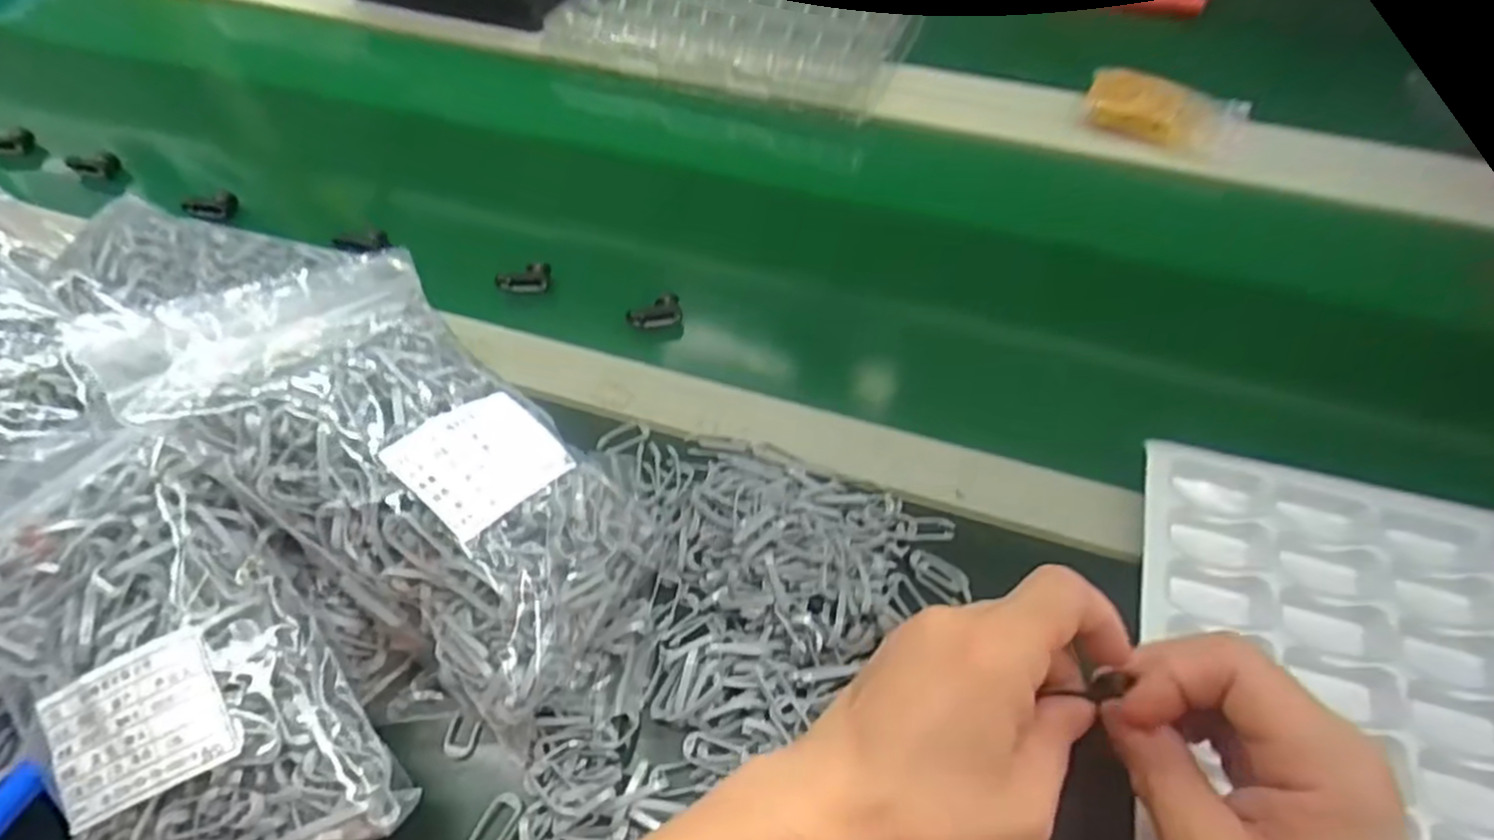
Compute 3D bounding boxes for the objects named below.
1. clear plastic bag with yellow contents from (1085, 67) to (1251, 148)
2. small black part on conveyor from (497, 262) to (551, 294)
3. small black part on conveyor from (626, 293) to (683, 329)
[{"bbox_3d":[0.327,-0.241,0.617,0.119,0.023,0.069,14,56,10],"label":"clear plastic bag with yellow contents"},{"bbox_3d":[-0.150,-0.094,0.539,0.036,0.012,0.017,-14,56,-9],"label":"small black part on conveyor"},{"bbox_3d":[-0.060,-0.070,0.520,0.035,0.011,0.018,-13,56,-9],"label":"small black part on conveyor"}]

